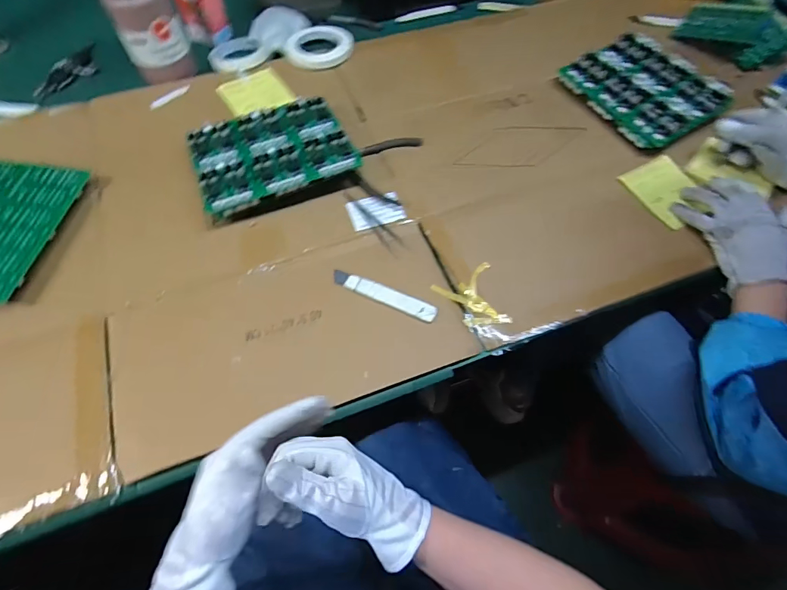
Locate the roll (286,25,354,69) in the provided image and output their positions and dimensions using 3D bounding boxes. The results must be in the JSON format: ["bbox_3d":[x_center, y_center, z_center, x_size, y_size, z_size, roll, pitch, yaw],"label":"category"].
[{"bbox_3d":[-0.131,-0.446,0.760,0.116,0.018,0.116,-2,61,-2],"label":"roll"}]

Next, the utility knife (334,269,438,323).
[{"bbox_3d":[-0.013,0.000,0.524,0.138,0.006,0.022,23,63,12],"label":"utility knife"}]

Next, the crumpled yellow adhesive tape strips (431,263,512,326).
[{"bbox_3d":[0.095,0.005,0.520,0.075,0.006,0.081,-14,62,-8],"label":"crumpled yellow adhesive tape strips"}]

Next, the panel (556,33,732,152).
[{"bbox_3d":[0.402,-0.337,0.683,0.160,0.032,0.216,-31,67,-6],"label":"panel"}]

